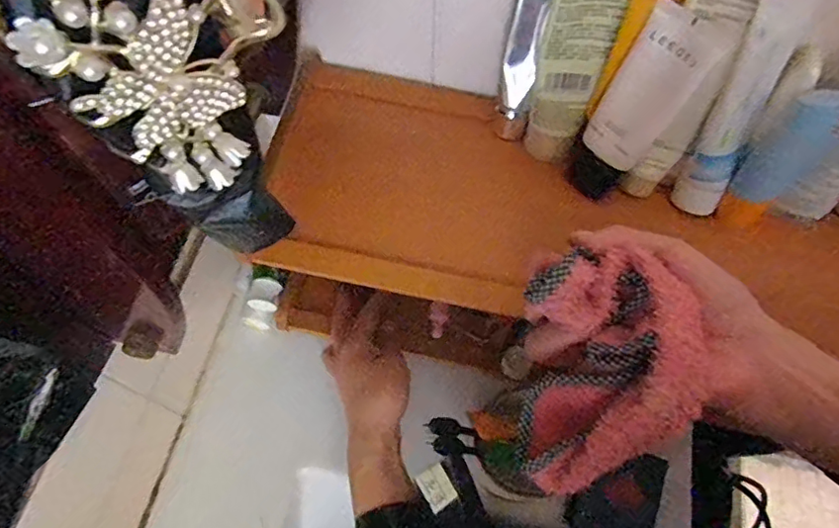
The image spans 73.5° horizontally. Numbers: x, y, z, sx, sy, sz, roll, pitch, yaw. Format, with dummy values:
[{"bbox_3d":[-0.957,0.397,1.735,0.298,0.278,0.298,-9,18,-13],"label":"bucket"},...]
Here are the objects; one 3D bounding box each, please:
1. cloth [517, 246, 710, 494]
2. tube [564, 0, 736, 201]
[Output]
[{"bbox_3d":[0.099,0.056,0.295,0.079,0.078,0.107,0,63,-1],"label":"cloth"},{"bbox_3d":[0.146,-0.103,0.390,0.029,0.143,0.051,-24,64,-36],"label":"tube"}]

